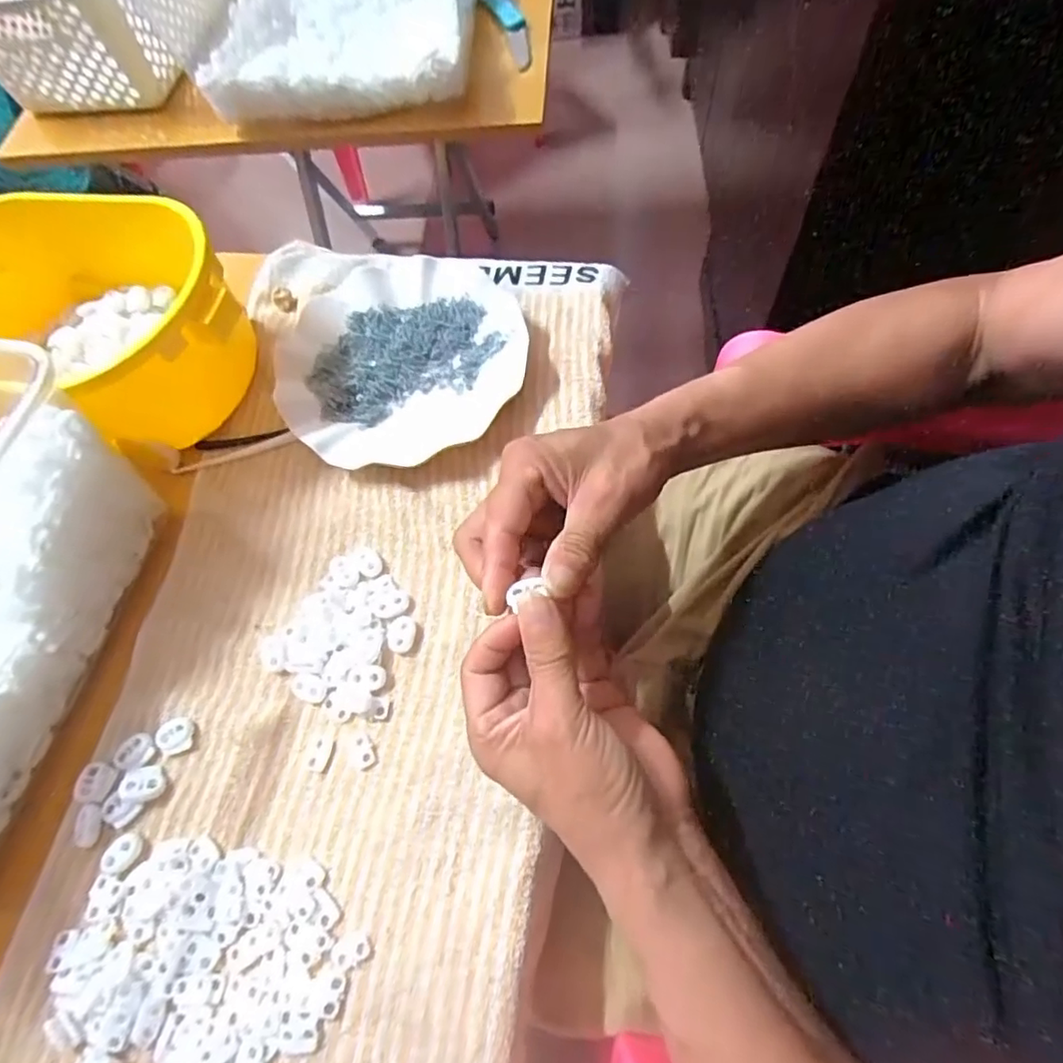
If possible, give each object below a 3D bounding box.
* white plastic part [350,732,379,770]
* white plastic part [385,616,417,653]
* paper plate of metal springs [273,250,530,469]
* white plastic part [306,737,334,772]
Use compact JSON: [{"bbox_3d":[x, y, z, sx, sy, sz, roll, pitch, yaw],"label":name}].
[{"bbox_3d":[-0.097,0.126,0.336,0.013,0.004,0.020,-26,65,-7],"label":"white plastic part"},{"bbox_3d":[-0.080,0.063,0.360,0.018,0.004,0.023,5,66,8],"label":"white plastic part"},{"bbox_3d":[-0.099,-0.142,0.448,0.178,0.030,0.216,-13,65,-1],"label":"paper plate of metal springs"},{"bbox_3d":[-0.122,0.128,0.338,0.013,0.004,0.019,14,67,12],"label":"white plastic part"}]

